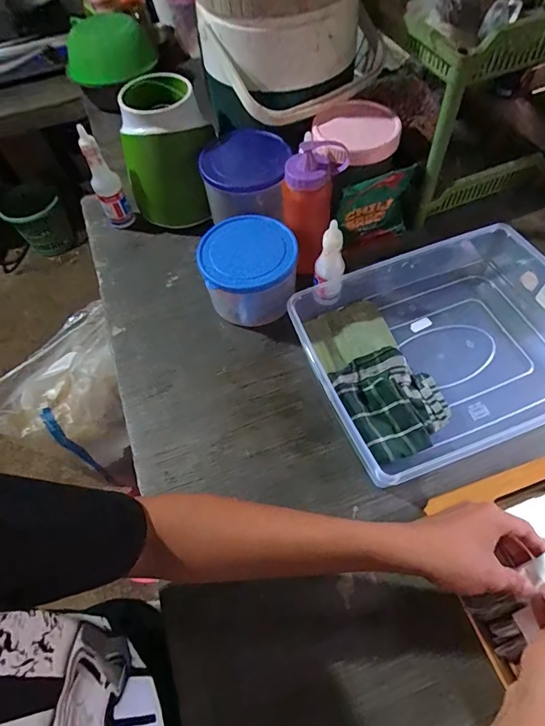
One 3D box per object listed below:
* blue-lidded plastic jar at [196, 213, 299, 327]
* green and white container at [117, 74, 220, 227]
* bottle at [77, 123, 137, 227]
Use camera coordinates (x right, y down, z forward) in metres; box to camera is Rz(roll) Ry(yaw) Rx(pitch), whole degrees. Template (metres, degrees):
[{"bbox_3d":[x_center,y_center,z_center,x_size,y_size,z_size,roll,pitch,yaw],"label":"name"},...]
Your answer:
[{"bbox_3d":[-0.032,-0.129,0.614,0.127,0.114,0.126,-2,60,3],"label":"blue-lidded plastic jar"},{"bbox_3d":[-0.164,-0.337,0.692,0.124,0.208,0.117,10,61,10],"label":"green and white container"},{"bbox_3d":[-0.274,-0.298,0.687,0.044,0.173,0.043,-26,61,-11],"label":"bottle"}]

